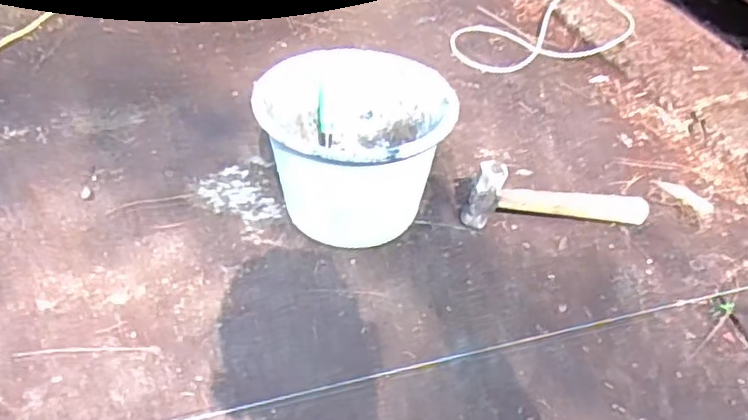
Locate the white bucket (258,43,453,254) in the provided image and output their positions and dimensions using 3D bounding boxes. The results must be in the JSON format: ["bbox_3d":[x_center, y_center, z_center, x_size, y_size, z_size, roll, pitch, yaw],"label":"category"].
[{"bbox_3d":[-0.027,-0.083,0.943,0.240,0.197,0.267,27,45,23],"label":"white bucket"}]

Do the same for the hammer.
[{"bbox_3d":[0.276,-0.018,0.950,0.279,0.093,0.040,3,41,-4],"label":"hammer"}]

